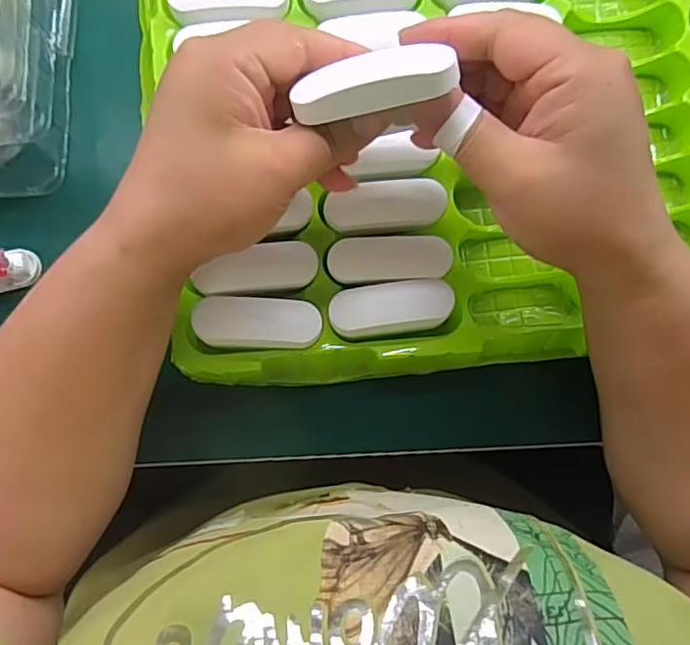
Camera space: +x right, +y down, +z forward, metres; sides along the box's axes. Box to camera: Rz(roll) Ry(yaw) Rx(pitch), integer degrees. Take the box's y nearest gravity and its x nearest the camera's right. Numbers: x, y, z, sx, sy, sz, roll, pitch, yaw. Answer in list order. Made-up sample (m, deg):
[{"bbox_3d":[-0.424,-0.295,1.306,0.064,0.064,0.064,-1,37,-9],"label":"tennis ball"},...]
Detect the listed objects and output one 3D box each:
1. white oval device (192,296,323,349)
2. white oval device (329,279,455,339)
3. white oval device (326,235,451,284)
[{"bbox_3d":[-0.045,0.000,0.306,0.064,0.014,0.026,1,83,-3],"label":"white oval device"},{"bbox_3d":[0.025,-0.008,0.310,0.064,0.013,0.026,-6,83,-4],"label":"white oval device"},{"bbox_3d":[0.024,-0.034,0.314,0.065,0.008,0.024,-2,83,-3],"label":"white oval device"}]

